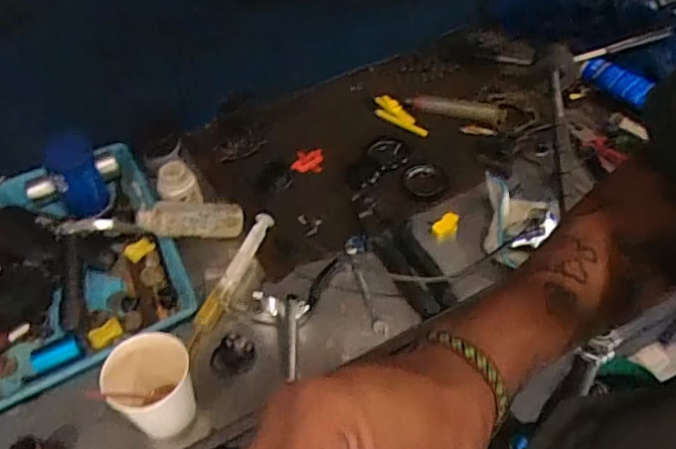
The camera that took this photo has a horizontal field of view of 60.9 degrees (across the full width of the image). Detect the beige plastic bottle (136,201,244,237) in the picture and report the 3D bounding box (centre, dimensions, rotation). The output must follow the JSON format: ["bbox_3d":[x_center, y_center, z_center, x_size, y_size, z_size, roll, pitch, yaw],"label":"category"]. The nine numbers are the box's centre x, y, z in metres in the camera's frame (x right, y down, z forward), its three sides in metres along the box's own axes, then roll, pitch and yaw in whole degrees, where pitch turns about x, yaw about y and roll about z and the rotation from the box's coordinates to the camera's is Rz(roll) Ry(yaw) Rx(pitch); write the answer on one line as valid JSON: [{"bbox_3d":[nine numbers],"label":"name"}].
[{"bbox_3d":[-0.164,-0.006,0.642,0.112,0.029,0.033,0,44,-27],"label":"beige plastic bottle"}]

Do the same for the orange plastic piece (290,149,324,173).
[{"bbox_3d":[-0.040,-0.083,0.746,0.039,0.008,0.040,1,50,2],"label":"orange plastic piece"}]

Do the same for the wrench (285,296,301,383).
[{"bbox_3d":[-0.046,0.113,0.577,0.014,0.013,0.099,-1,61,0],"label":"wrench"}]

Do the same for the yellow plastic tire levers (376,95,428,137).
[{"bbox_3d":[0.087,-0.149,0.802,0.090,0.019,0.024,40,58,16],"label":"yellow plastic tire levers"}]

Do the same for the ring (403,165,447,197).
[{"bbox_3d":[0.107,-0.056,0.709,0.055,0.005,0.051,-1,50,1],"label":"ring"}]

